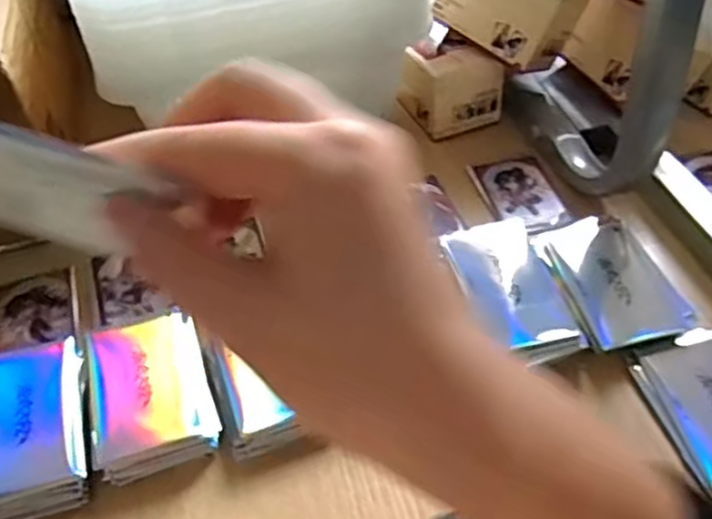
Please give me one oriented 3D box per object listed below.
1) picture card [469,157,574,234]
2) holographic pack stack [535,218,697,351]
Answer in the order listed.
[{"bbox_3d":[0.129,-0.052,0.569,0.054,0.004,0.084,-12,46,-6],"label":"picture card"},{"bbox_3d":[0.167,0.009,0.485,0.072,0.021,0.109,-13,46,-7],"label":"holographic pack stack"}]

